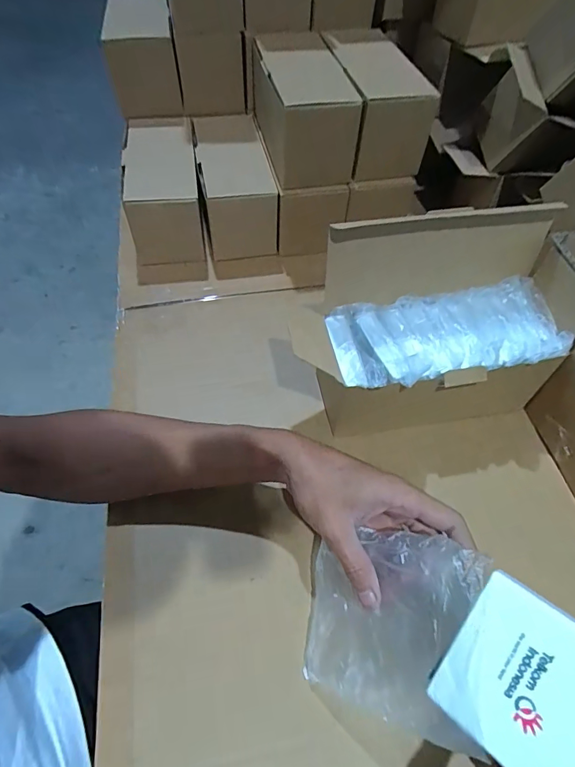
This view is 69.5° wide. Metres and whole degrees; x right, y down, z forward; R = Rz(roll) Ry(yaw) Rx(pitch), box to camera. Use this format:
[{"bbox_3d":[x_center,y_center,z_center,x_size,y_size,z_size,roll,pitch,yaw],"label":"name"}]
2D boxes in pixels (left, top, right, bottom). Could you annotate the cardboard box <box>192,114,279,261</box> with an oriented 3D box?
[{"bbox_3d":[-0.074,-0.303,0.623,0.103,0.097,0.242,-7,54,-9],"label":"cardboard box"}]

